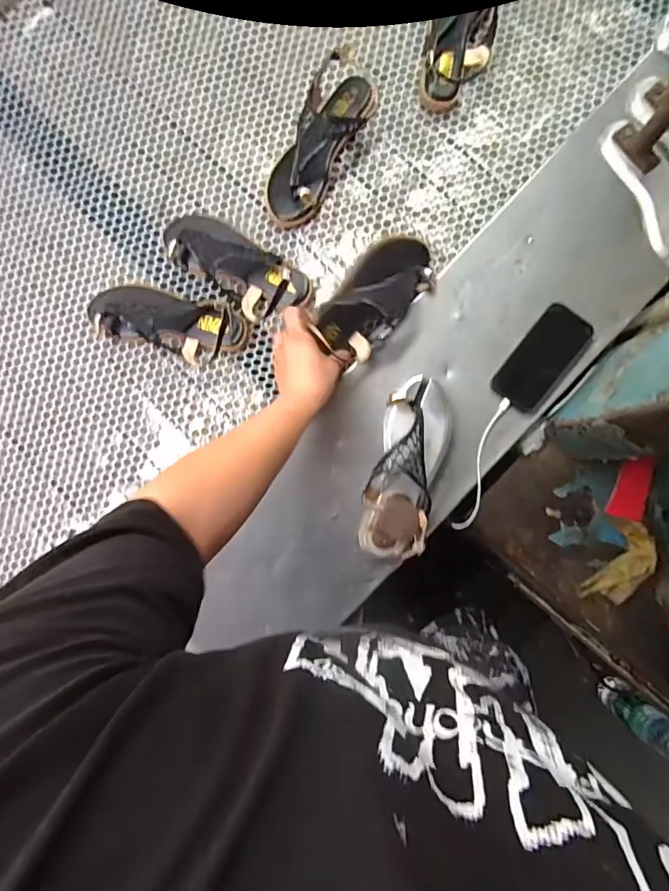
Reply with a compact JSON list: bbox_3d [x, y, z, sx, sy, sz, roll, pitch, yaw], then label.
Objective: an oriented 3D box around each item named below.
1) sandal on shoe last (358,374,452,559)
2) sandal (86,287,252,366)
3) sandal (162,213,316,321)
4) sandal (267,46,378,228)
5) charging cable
[{"bbox_3d":[0.097,0.030,0.595,0.087,0.082,0.241,14,92,3],"label":"sandal on shoe last"},{"bbox_3d":[-0.247,-0.179,0.645,0.226,0.076,0.084,10,90,3],"label":"sandal"},{"bbox_3d":[-0.152,-0.268,0.639,0.247,0.083,0.094,37,91,3],"label":"sandal"},{"bbox_3d":[-0.018,-0.458,0.643,0.089,0.069,0.271,27,91,3],"label":"sandal"},{"bbox_3d":[0.206,0.028,0.623,0.023,0.008,0.194,15,90,3],"label":"charging cable"}]

